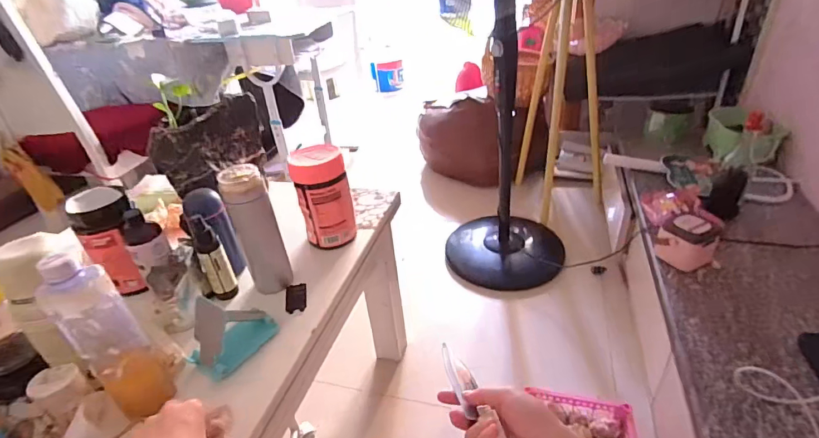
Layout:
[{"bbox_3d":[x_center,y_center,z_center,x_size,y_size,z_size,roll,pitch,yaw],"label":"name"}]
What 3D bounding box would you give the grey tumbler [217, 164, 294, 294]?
[{"bbox_3d":[-0.238,0.018,0.685,0.063,0.199,0.063,-17,34,-17],"label":"grey tumbler"}]

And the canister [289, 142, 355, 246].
[{"bbox_3d":[-0.154,-0.040,0.791,0.095,0.167,0.080,-11,33,-9],"label":"canister"}]

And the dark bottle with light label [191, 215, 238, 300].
[{"bbox_3d":[-0.310,0.064,0.688,0.038,0.150,0.032,-20,35,-21],"label":"dark bottle with light label"}]

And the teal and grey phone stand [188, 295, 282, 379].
[{"bbox_3d":[-0.253,0.151,0.606,0.061,0.089,0.105,15,38,29],"label":"teal and grey phone stand"}]

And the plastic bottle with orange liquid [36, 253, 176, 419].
[{"bbox_3d":[-0.344,0.134,0.495,0.068,0.219,0.052,-30,40,-33],"label":"plastic bottle with orange liquid"}]

